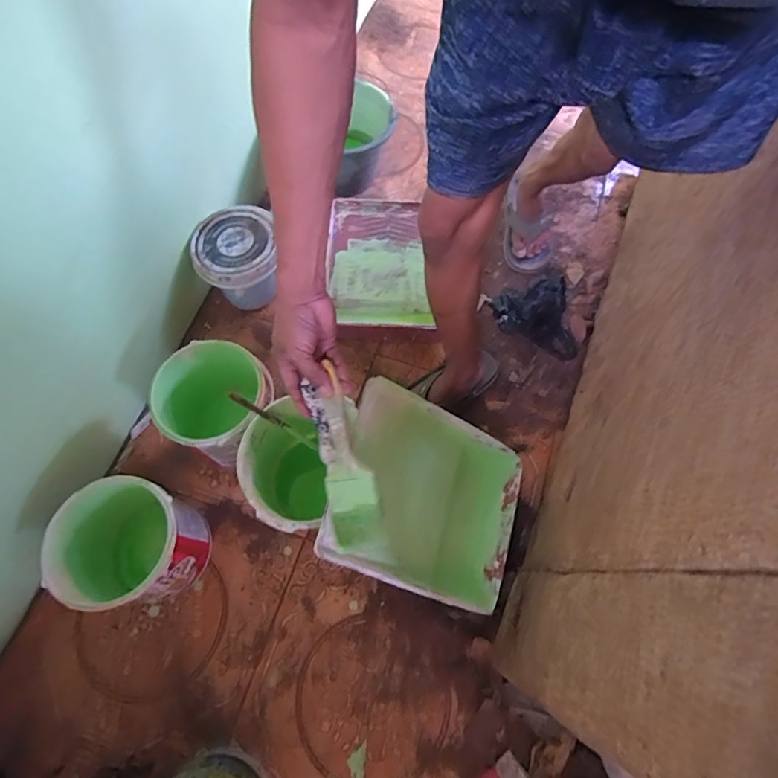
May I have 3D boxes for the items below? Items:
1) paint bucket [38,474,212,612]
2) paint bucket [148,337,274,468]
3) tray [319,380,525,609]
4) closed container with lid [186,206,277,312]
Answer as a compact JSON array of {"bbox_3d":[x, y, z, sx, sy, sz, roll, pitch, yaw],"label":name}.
[{"bbox_3d":[-0.404,0.251,0.763,0.172,0.198,0.181,0,73,0],"label":"paint bucket"},{"bbox_3d":[-0.296,0.036,0.853,0.181,0.193,0.179,0,73,0],"label":"paint bucket"},{"bbox_3d":[0.061,0.176,0.761,0.356,0.069,0.294,34,64,-31],"label":"tray"},{"bbox_3d":[-0.301,-0.268,0.978,0.167,0.145,0.188,-5,73,-2],"label":"closed container with lid"}]

